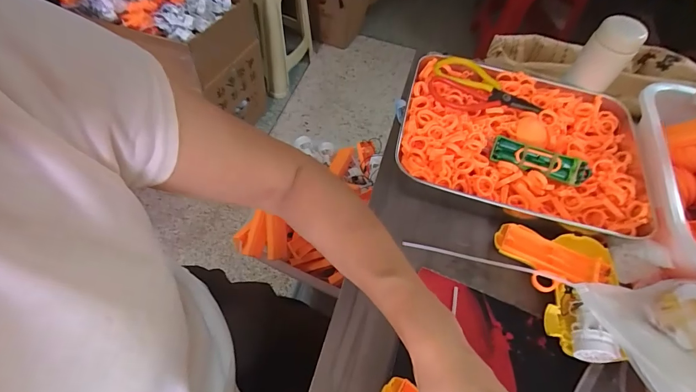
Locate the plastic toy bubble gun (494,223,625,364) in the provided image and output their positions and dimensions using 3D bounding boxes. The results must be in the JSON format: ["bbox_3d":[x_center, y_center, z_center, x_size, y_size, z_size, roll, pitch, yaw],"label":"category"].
[{"bbox_3d":[0.224,0.095,0.391,0.119,0.044,0.139,11,56,1],"label":"plastic toy bubble gun"}]

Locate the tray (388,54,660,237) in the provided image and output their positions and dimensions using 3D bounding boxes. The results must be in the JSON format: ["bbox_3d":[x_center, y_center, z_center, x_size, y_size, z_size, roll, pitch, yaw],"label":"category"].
[{"bbox_3d":[0.225,-0.074,0.487,0.308,0.042,0.247,15,56,4],"label":"tray"}]

